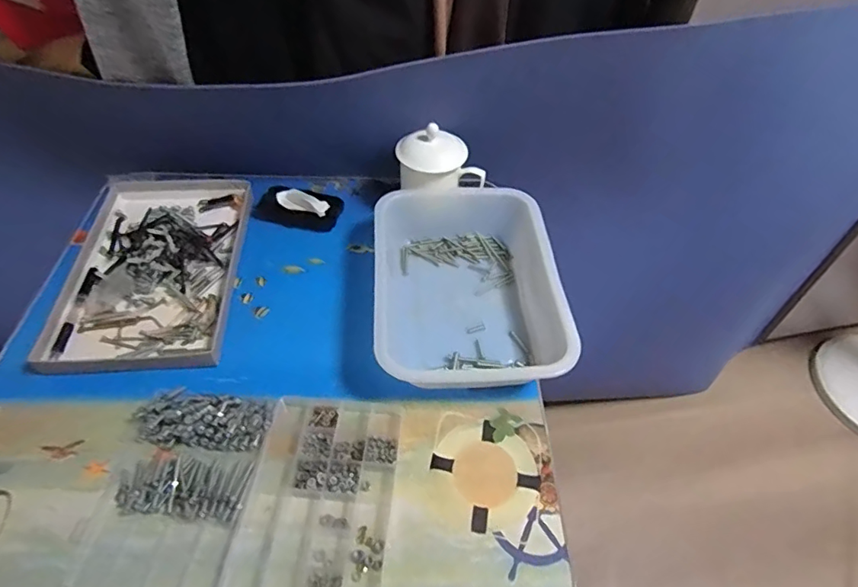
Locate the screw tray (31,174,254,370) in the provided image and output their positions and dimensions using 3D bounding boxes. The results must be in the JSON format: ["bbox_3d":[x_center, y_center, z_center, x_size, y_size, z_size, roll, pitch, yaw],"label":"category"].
[{"bbox_3d":[-0.335,-0.041,0.639,0.190,0.028,0.311,-3,49,-5],"label":"screw tray"}]

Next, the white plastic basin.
[{"bbox_3d":[0.041,-0.012,0.609,0.194,0.073,0.283,-2,49,-4],"label":"white plastic basin"}]

